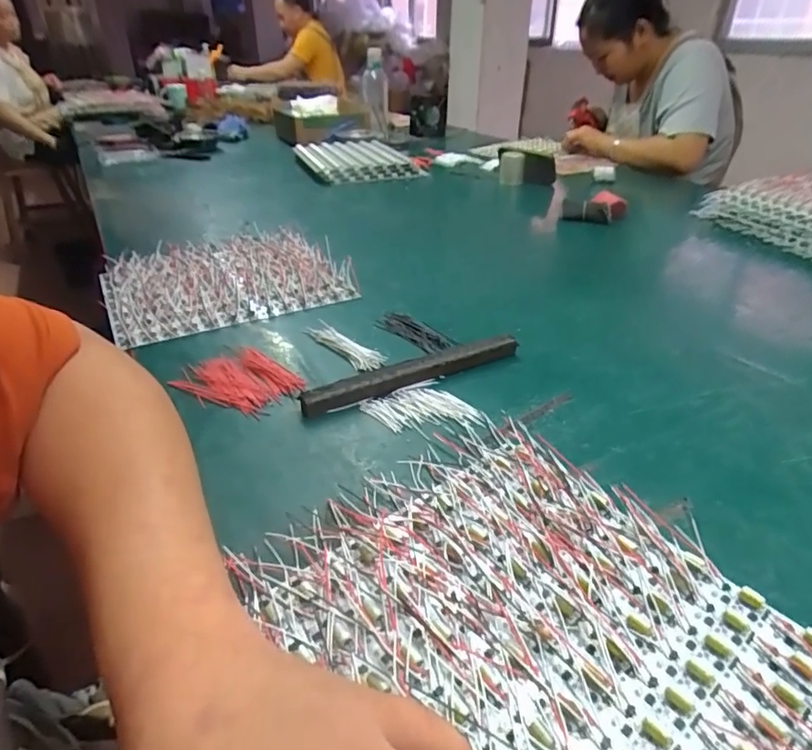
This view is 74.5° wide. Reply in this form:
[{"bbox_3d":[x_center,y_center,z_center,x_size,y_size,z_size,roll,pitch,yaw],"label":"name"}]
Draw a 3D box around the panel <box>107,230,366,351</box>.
[{"bbox_3d":[-0.251,-0.140,0.735,0.290,0.018,0.273,-16,36,-26],"label":"panel"}]

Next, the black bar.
[{"bbox_3d":[0.010,-0.003,0.524,0.233,0.021,0.024,-15,35,-24],"label":"black bar"}]

